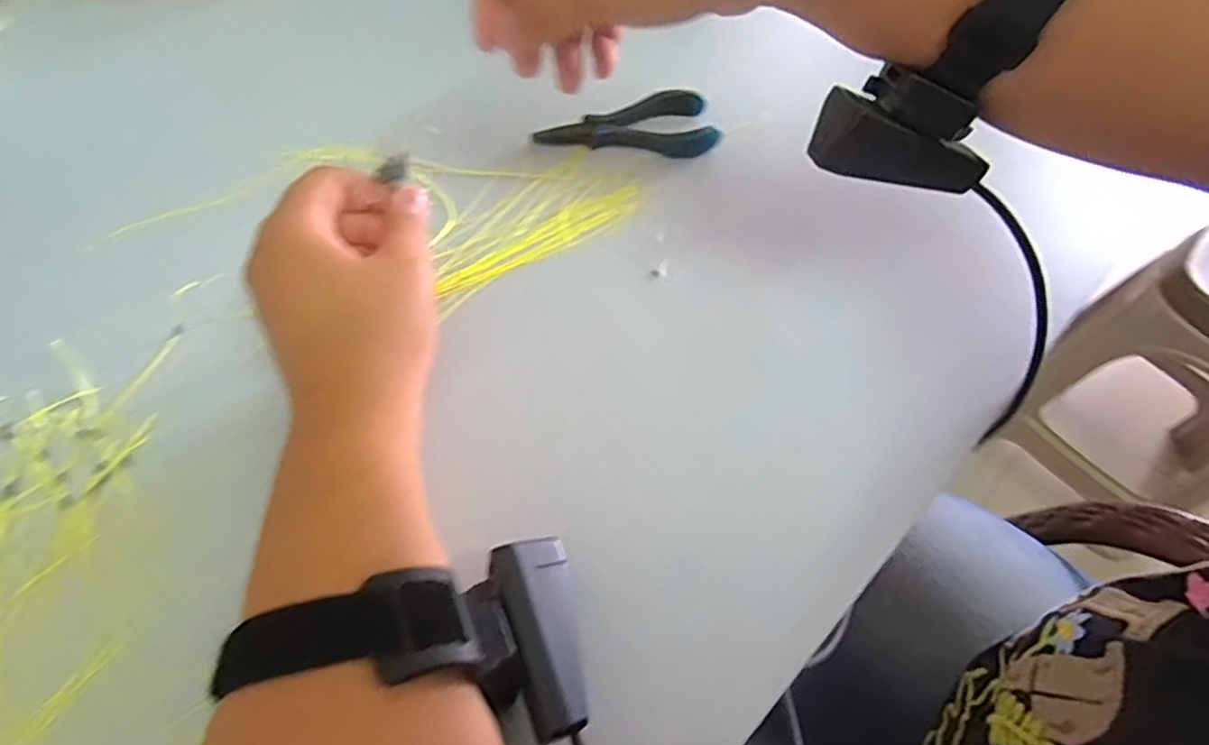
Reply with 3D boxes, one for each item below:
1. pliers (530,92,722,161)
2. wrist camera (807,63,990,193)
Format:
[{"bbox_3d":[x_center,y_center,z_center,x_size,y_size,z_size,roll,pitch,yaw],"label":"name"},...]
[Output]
[{"bbox_3d":[0.015,-0.161,0.426,0.117,0.012,0.046,-8,59,-8],"label":"pliers"},{"bbox_3d":[0.127,-0.102,0.271,0.071,0.041,0.028,24,60,11],"label":"wrist camera"}]

